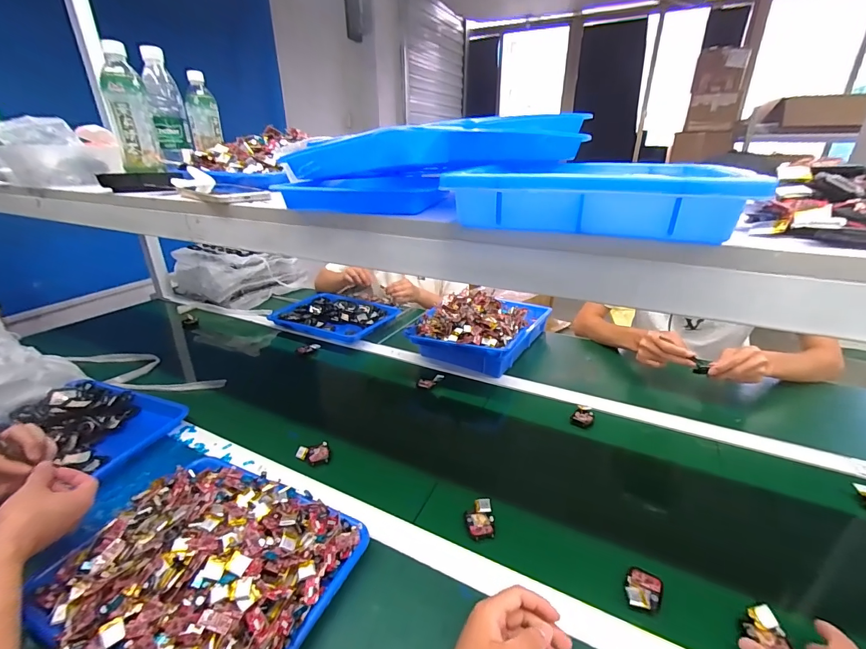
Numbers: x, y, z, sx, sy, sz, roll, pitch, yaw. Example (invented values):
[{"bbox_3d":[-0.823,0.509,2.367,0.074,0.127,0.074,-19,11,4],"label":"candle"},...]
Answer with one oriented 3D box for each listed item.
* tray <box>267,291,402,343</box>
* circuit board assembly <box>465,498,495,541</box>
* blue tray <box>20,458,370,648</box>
[{"bbox_3d":[-0.296,-0.031,1.198,0.348,0.041,0.244,8,25,19],"label":"tray"},{"bbox_3d":[0.067,0.273,0.552,0.038,0.013,0.055,-3,24,-5],"label":"circuit board assembly"},{"bbox_3d":[-0.271,0.277,0.466,0.312,0.063,0.252,11,26,25],"label":"blue tray"}]

